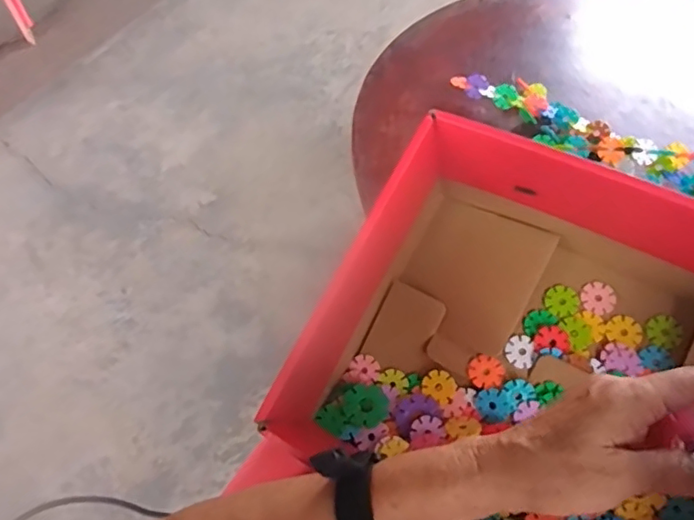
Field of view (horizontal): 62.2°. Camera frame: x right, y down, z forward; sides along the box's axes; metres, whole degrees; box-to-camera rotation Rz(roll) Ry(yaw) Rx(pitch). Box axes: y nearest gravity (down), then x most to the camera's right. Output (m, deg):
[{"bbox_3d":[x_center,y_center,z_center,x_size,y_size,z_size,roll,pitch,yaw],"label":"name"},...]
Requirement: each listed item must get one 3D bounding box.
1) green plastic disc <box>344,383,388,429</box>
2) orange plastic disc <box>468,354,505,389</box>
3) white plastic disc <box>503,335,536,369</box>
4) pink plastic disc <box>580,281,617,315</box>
[{"bbox_3d":[0.018,0.138,0.543,0.040,0.006,0.041,-1,56,1],"label":"green plastic disc"},{"bbox_3d":[0.129,0.103,0.534,0.031,0.004,0.030,-5,70,13],"label":"orange plastic disc"},{"bbox_3d":[0.161,0.085,0.535,0.027,0.004,0.031,-1,61,16],"label":"white plastic disc"},{"bbox_3d":[0.244,0.036,0.558,0.031,0.004,0.031,-3,66,6],"label":"pink plastic disc"}]

